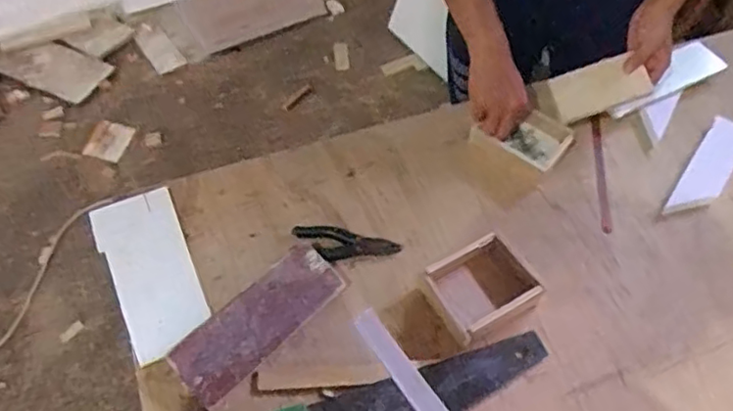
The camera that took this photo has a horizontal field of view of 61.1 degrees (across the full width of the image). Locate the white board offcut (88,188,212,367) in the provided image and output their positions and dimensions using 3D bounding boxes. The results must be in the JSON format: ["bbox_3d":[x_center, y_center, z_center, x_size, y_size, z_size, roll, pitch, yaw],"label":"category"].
[{"bbox_3d":[-0.291,0.084,0.844,0.110,0.015,0.245,-24,65,-15],"label":"white board offcut"}]

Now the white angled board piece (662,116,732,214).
[{"bbox_3d":[0.512,-0.053,0.929,0.062,0.014,0.189,36,74,22],"label":"white angled board piece"}]

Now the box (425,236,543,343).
[{"bbox_3d":[0.145,0.105,0.805,0.128,0.055,0.116,-28,61,-18],"label":"box"}]

